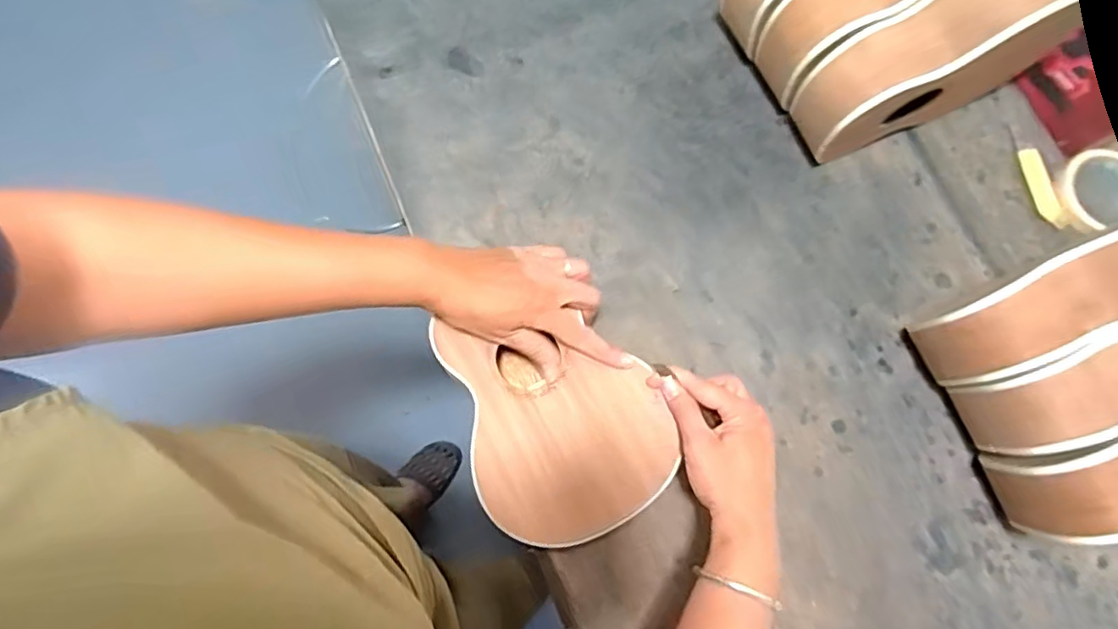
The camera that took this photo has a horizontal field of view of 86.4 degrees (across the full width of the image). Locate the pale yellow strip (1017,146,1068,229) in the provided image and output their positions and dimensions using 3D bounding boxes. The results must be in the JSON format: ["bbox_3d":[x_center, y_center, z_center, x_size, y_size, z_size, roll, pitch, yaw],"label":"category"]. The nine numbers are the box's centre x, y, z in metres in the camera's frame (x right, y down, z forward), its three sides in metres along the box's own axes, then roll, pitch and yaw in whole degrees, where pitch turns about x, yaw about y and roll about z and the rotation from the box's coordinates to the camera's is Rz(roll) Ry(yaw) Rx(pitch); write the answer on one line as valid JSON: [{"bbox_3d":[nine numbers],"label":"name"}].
[{"bbox_3d":[0.501,-0.132,0.618,0.019,0.013,0.089,-19,78,-4],"label":"pale yellow strip"}]

